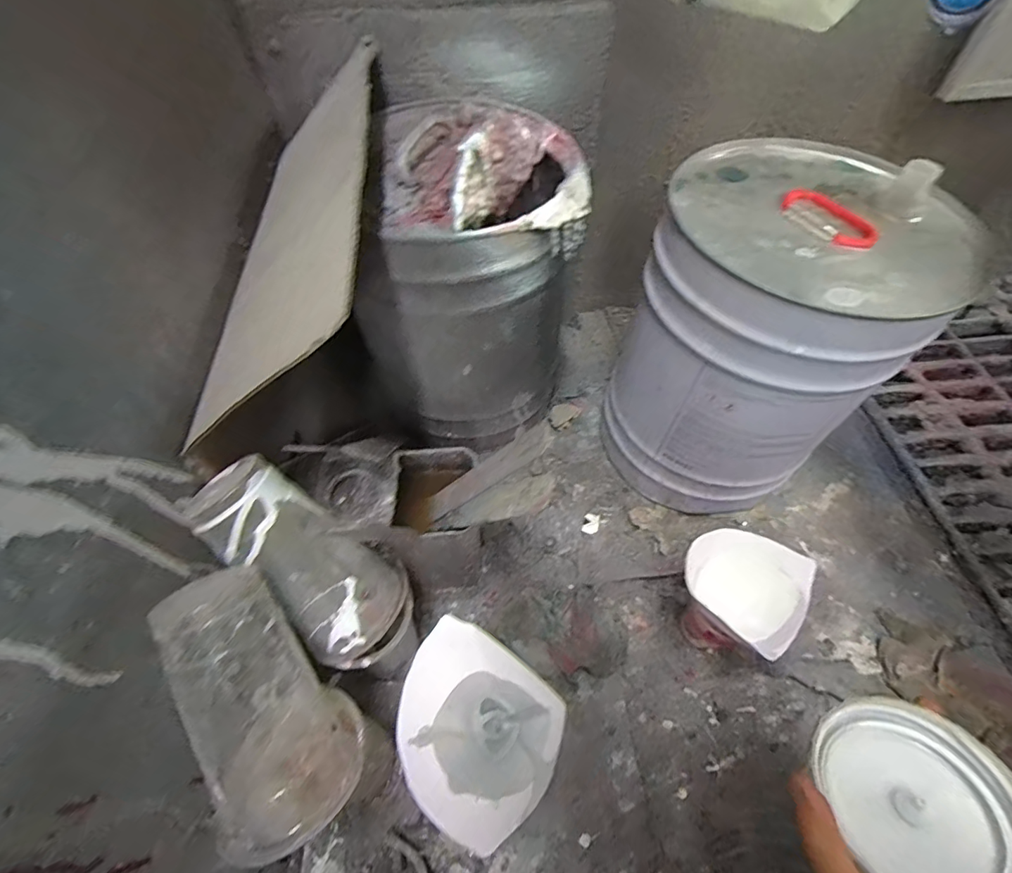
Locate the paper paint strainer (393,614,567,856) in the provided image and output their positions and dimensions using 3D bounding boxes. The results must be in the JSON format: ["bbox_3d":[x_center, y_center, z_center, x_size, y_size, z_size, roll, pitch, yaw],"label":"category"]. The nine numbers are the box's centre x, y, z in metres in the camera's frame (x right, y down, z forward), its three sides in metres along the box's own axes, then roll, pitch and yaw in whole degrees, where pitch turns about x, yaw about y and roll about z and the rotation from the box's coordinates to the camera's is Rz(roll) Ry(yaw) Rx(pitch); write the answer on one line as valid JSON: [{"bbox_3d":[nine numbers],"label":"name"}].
[{"bbox_3d":[-0.024,0.220,0.367,0.120,0.079,0.107,31,62,20],"label":"paper paint strainer"}]

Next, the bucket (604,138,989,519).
[{"bbox_3d":[0.268,-0.092,0.557,0.253,0.337,0.239,-1,56,1],"label":"bucket"}]

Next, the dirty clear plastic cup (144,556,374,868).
[{"bbox_3d":[-0.159,0.171,0.313,0.083,0.165,0.086,-20,19,-12],"label":"dirty clear plastic cup"}]

